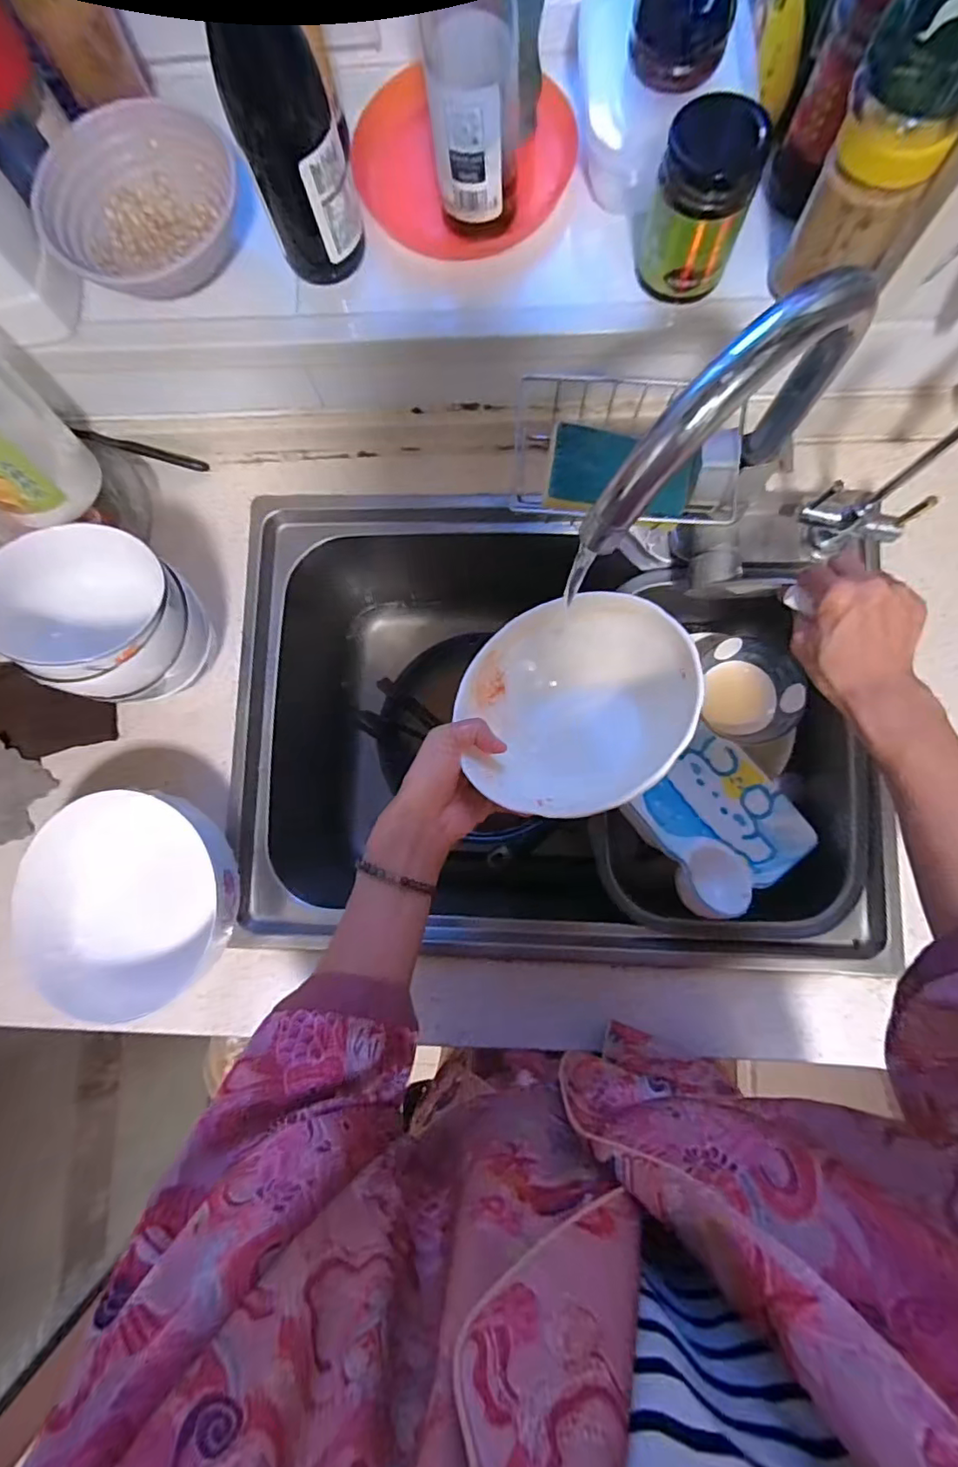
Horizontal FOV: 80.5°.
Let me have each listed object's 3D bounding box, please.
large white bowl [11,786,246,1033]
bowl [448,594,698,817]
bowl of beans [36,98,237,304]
[{"bbox_3d":[-0.300,0.156,0.507,0.183,0.080,0.199,0,83,4],"label":"large white bowl"},{"bbox_3d":[0.074,-0.026,0.418,0.174,0.077,0.155,-18,83,1],"label":"bowl"},{"bbox_3d":[-0.267,-0.423,0.459,0.146,0.062,0.125,-17,83,2],"label":"bowl of beans"}]

